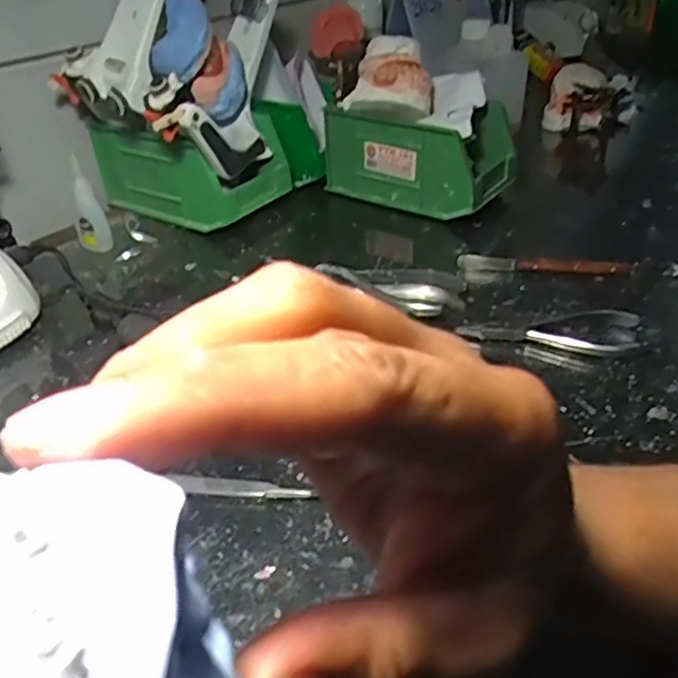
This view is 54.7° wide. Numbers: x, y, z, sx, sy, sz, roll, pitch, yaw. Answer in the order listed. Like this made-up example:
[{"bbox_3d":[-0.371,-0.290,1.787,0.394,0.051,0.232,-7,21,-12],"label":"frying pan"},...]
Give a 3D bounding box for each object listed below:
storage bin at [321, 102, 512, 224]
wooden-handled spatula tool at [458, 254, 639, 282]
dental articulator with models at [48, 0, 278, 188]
[{"bbox_3d":[0.083,-0.186,0.657,0.170,0.082,0.100,21,41,30],"label":"storage bin"},{"bbox_3d":[0.166,-0.059,0.531,0.132,0.013,0.023,-1,35,2],"label":"wooden-handled spatula tool"},{"bbox_3d":[-0.154,-0.253,0.581,0.153,0.179,0.196,8,36,15],"label":"dental articulator with models"}]

